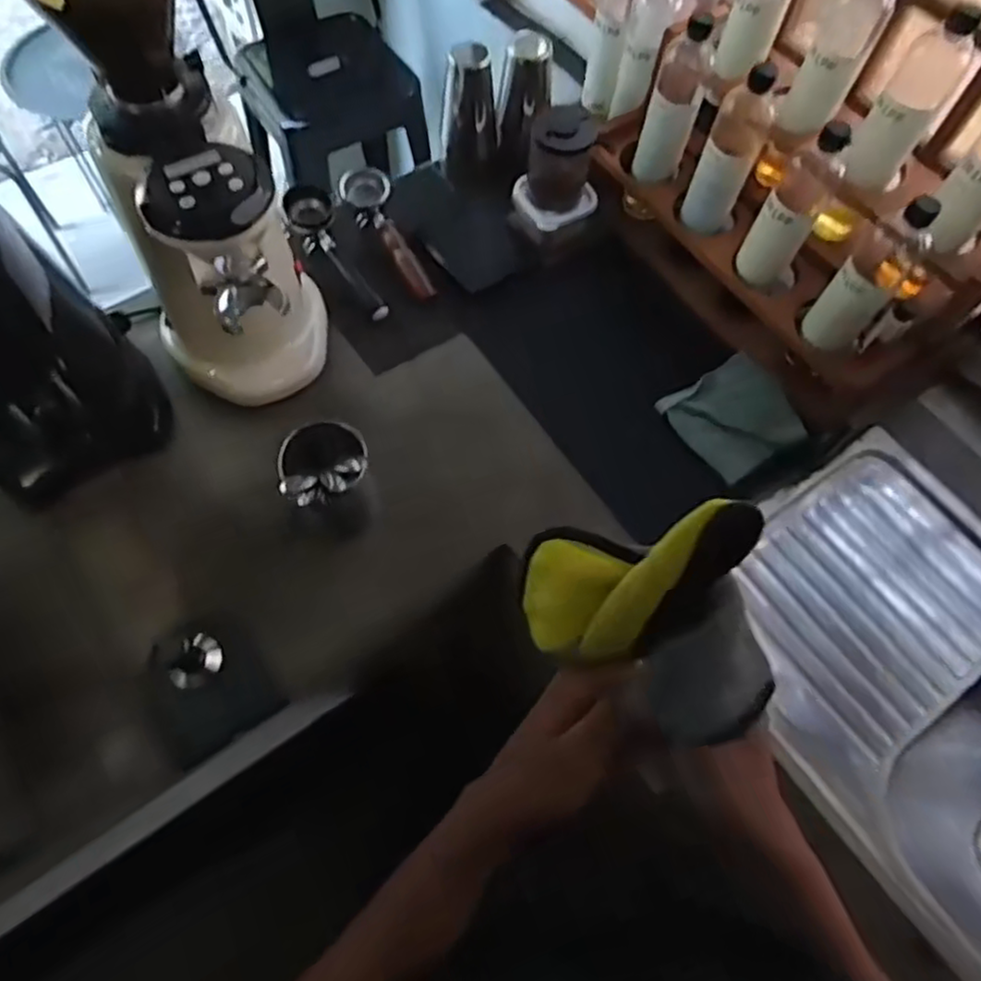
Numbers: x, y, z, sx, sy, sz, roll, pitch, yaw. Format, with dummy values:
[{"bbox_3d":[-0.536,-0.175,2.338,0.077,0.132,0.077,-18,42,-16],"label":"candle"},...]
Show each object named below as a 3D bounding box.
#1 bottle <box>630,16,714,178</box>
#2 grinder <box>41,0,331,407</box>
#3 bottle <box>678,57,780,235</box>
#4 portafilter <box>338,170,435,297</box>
[{"bbox_3d":[0.245,-0.513,0.906,0.067,0.195,0.056,13,65,4],"label":"bottle"},{"bbox_3d":[-0.291,-0.295,0.643,0.220,0.587,0.193,-4,65,-4],"label":"grinder"},{"bbox_3d":[0.306,-0.430,0.867,0.070,0.196,0.069,22,66,8],"label":"bottle"},{"bbox_3d":[-0.152,-0.368,0.973,0.073,0.045,0.216,-20,67,-12],"label":"portafilter"}]

